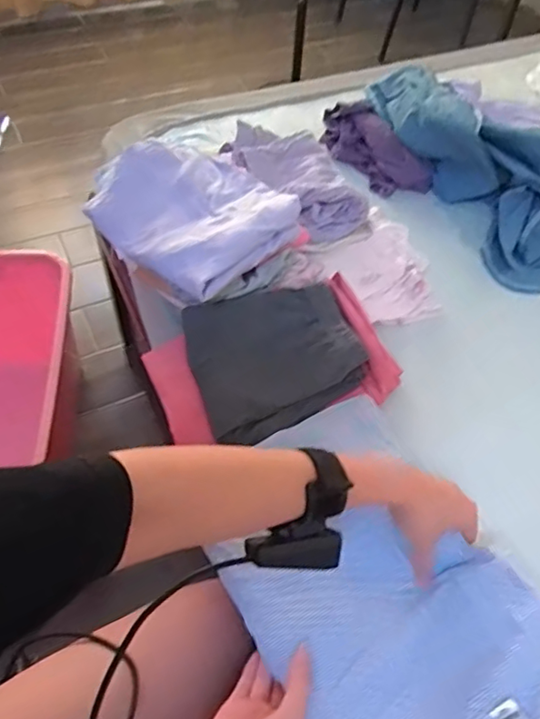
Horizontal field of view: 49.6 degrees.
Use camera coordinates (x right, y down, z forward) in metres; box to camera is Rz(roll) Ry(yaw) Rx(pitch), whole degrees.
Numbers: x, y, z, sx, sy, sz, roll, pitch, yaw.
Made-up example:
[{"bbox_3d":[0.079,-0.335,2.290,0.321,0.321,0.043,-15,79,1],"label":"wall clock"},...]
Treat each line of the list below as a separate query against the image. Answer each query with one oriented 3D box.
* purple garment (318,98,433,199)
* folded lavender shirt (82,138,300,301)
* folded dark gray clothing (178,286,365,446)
[{"bbox_3d":[0.153,-0.315,0.870,0.071,0.067,0.187,-30,59,-23],"label":"purple garment"},{"bbox_3d":[-0.091,-0.175,0.670,0.170,0.049,0.225,-36,61,-26],"label":"folded lavender shirt"},{"bbox_3d":[0.001,-0.011,0.623,0.166,0.038,0.156,-17,55,-15],"label":"folded dark gray clothing"}]

